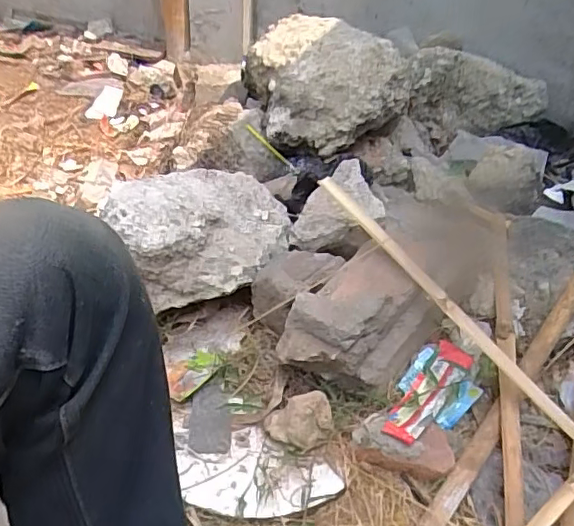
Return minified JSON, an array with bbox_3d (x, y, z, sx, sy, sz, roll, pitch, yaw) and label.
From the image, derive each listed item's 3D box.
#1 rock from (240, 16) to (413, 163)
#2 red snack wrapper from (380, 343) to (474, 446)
[{"bbox_3d":[0.084,-0.405,1.236,0.297,0.194,0.338,-9,41,-14],"label":"rock"},{"bbox_3d":[0.210,0.198,0.838,0.056,0.031,0.208,28,46,27],"label":"red snack wrapper"}]

